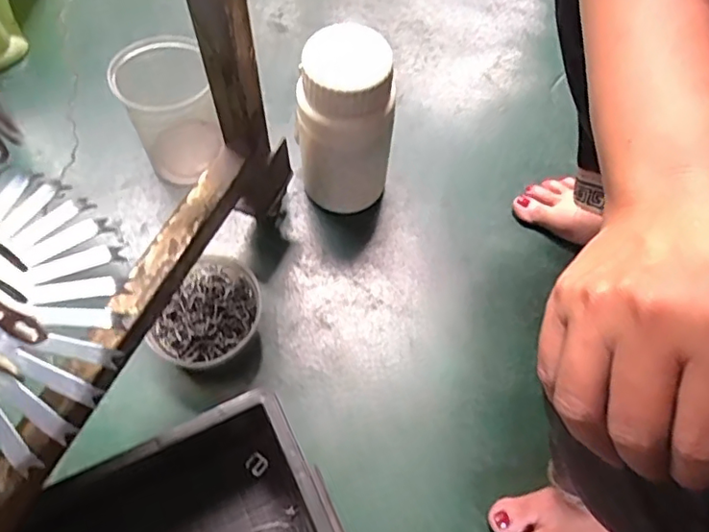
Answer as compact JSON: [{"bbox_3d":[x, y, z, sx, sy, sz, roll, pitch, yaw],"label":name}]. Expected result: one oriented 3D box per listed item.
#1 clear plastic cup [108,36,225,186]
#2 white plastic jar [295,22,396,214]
[{"bbox_3d":[-0.206,-0.172,0.657,0.094,0.149,0.093,1,63,-2],"label":"clear plastic cup"},{"bbox_3d":[-0.010,-0.142,0.619,0.092,0.199,0.099,1,63,-2],"label":"white plastic jar"}]

